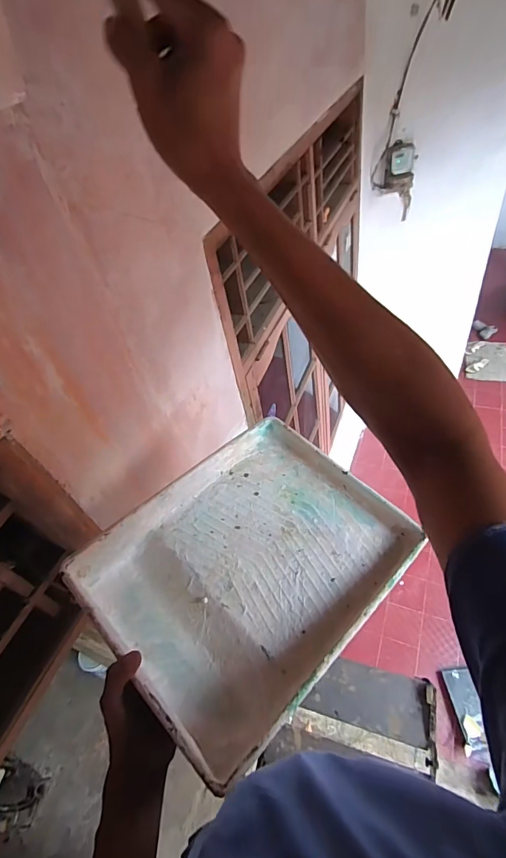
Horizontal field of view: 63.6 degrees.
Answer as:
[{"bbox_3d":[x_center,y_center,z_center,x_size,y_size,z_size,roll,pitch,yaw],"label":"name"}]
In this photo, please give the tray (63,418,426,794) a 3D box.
[{"bbox_3d":[0.005,0.163,0.505,0.351,0.093,0.273,-36,52,-28],"label":"tray"}]

